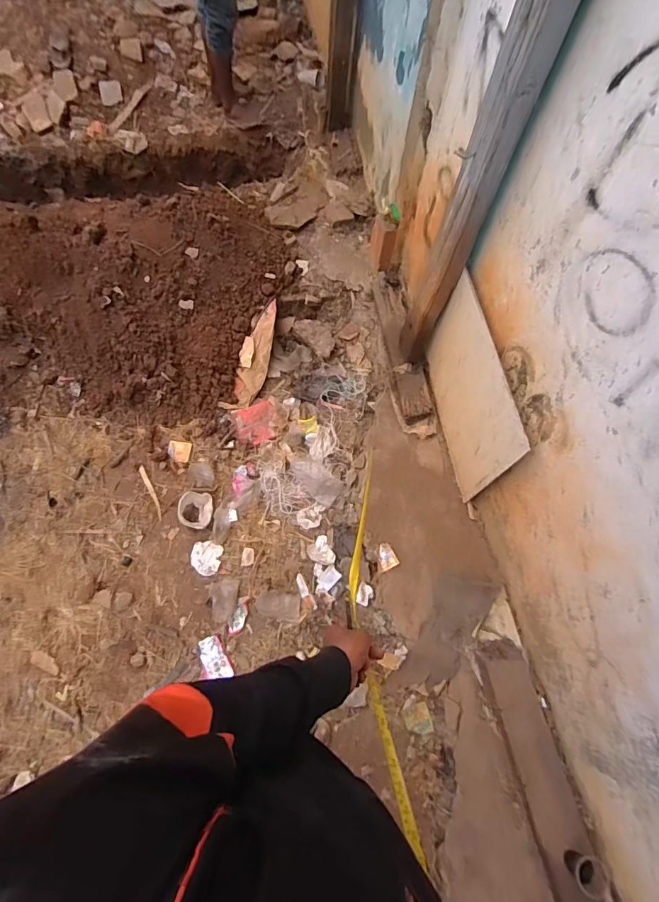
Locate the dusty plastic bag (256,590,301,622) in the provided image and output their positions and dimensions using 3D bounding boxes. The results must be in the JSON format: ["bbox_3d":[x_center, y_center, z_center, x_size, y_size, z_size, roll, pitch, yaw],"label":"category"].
[{"bbox_3d":[-0.161,0.493,1.431,0.139,0.008,0.083,11,65,1],"label":"dusty plastic bag"}]

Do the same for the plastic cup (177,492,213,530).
[{"bbox_3d":[-0.456,0.198,1.528,0.108,0.053,0.126,9,65,1],"label":"plastic cup"}]

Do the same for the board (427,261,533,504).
[{"bbox_3d":[0.409,-0.166,1.367,0.022,0.488,0.550,-8,66,-7],"label":"board"}]

